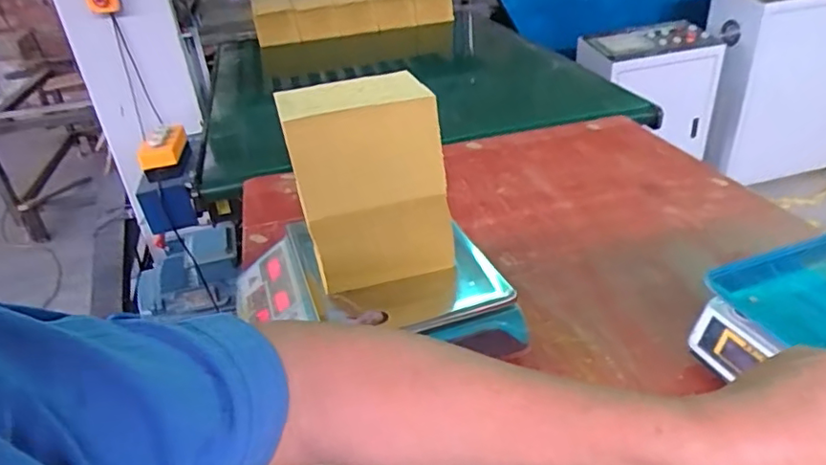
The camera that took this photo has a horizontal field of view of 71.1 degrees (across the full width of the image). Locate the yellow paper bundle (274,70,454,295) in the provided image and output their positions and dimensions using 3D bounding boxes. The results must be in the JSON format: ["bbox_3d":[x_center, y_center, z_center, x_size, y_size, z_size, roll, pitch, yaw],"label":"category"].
[{"bbox_3d":[-0.054,-0.060,0.689,0.162,0.218,0.097,-13,32,-12],"label":"yellow paper bundle"}]

